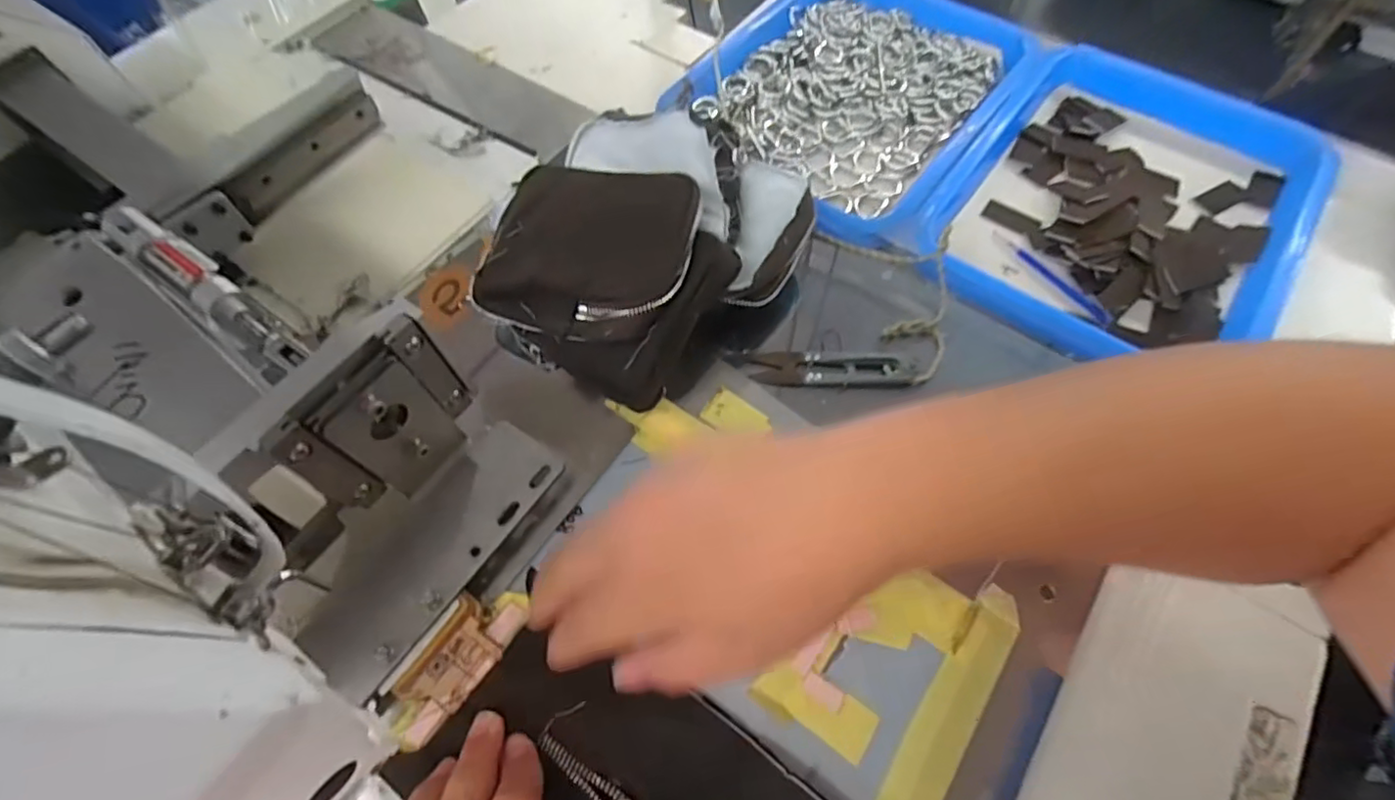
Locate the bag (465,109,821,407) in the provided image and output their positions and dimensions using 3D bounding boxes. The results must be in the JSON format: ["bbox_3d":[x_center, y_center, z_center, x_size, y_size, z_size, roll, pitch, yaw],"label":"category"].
[{"bbox_3d":[-0.038,-0.101,0.395,0.180,0.067,0.191,34,68,17],"label":"bag"}]

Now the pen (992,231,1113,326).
[{"bbox_3d":[0.250,-0.088,0.433,0.011,0.007,0.100,-29,66,-13],"label":"pen"}]

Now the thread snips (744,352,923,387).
[{"bbox_3d":[0.083,-0.019,0.380,0.100,0.005,0.024,2,62,2],"label":"thread snips"}]

